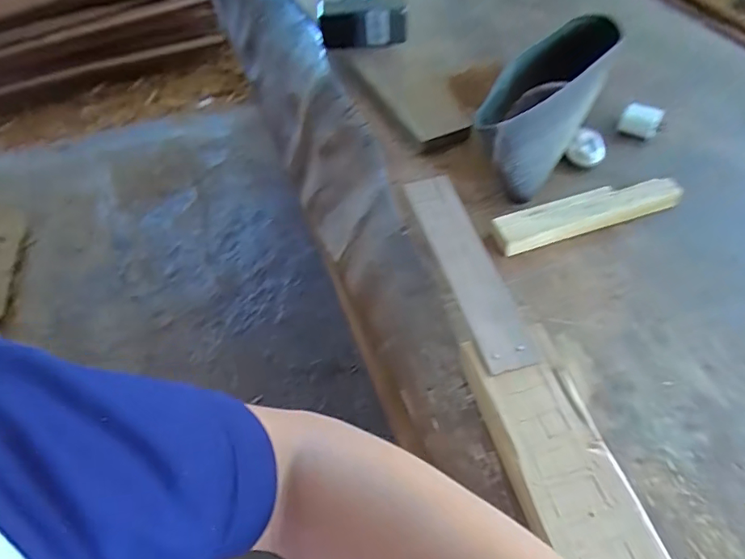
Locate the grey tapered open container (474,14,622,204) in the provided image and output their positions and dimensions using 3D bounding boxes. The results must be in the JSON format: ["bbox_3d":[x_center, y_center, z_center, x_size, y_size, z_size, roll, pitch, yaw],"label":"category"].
[{"bbox_3d":[0.205,-0.210,0.609,0.098,0.098,0.255,23,54,21],"label":"grey tapered open container"}]

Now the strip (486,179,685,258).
[{"bbox_3d":[0.230,-0.073,0.551,0.209,0.027,0.037,-15,50,-10],"label":"strip"}]

